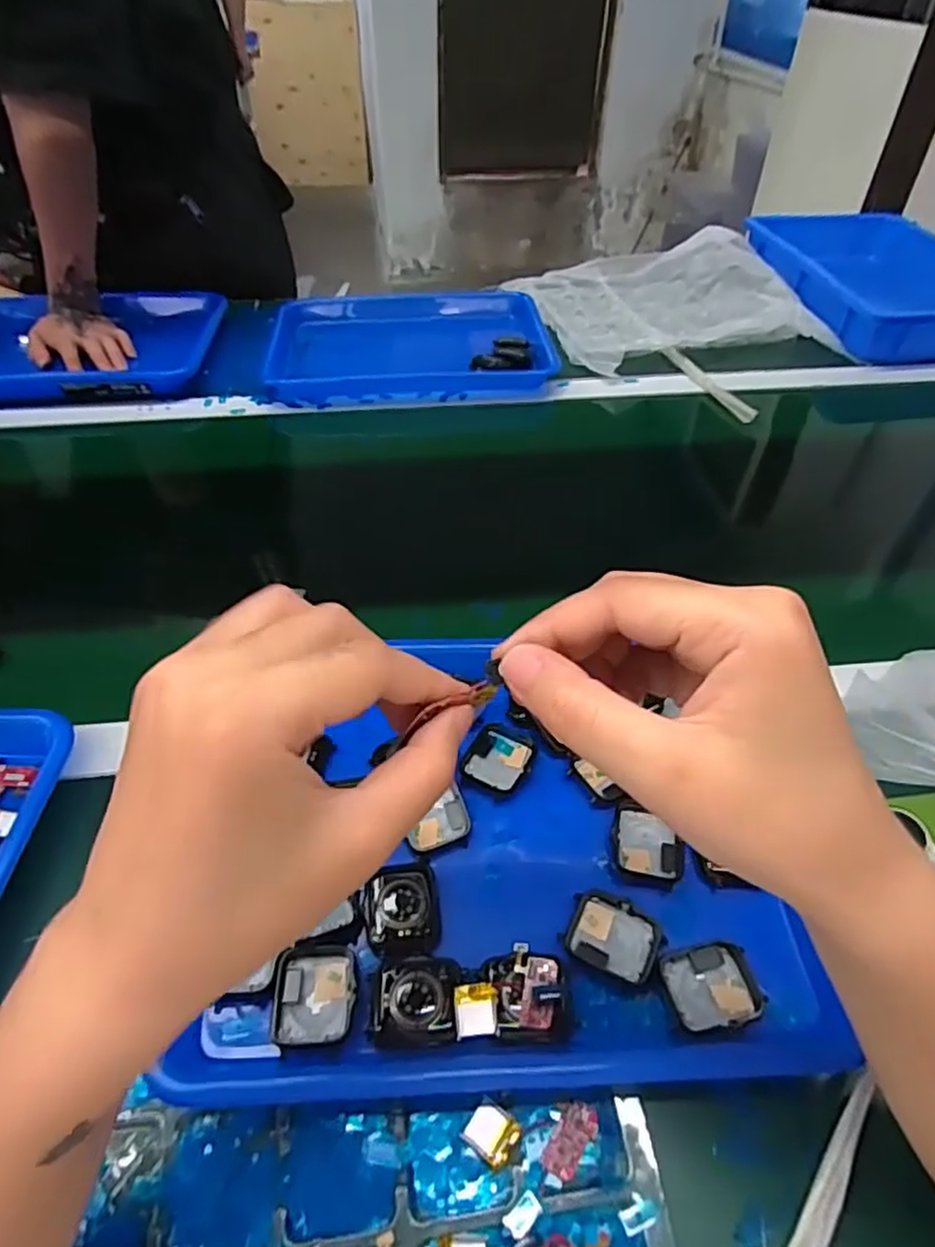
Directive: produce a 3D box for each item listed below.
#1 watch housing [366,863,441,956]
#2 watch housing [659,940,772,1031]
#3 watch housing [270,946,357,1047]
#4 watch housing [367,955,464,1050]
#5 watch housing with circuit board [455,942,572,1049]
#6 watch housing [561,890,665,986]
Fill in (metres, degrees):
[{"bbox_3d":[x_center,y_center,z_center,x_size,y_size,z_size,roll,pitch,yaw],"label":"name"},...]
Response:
[{"bbox_3d":[-0.032,0.143,0.339,0.035,0.007,0.043,-6,47,-6],"label":"watch housing"},{"bbox_3d":[0.115,0.172,0.319,0.042,0.005,0.036,-10,47,-10],"label":"watch housing"},{"bbox_3d":[-0.071,0.173,0.315,0.036,0.008,0.041,-1,47,-1],"label":"watch housing"},{"bbox_3d":[-0.024,0.173,0.312,0.040,0.004,0.037,1,46,0],"label":"watch housing"},{"bbox_3d":[0.022,0.172,0.313,0.052,0.015,0.038,2,47,2],"label":"watch housing with circuit board"},{"bbox_3d":[0.072,0.154,0.332,0.045,0.008,0.033,20,49,17],"label":"watch housing"}]

